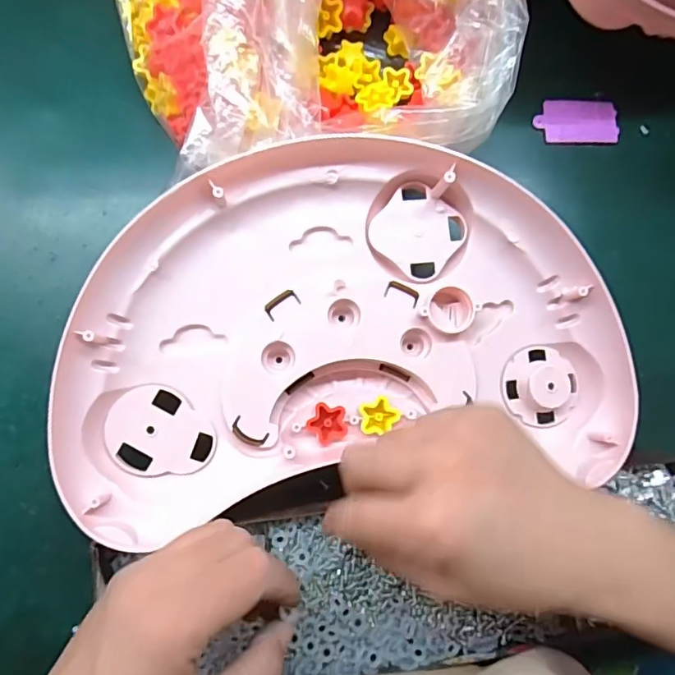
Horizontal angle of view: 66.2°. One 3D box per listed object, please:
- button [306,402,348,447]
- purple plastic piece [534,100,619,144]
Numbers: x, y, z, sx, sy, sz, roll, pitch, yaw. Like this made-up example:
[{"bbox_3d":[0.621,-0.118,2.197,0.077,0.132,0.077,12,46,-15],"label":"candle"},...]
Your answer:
[{"bbox_3d":[-0.006,0.055,0.339,0.026,0.004,0.025,-42,90,-8],"label":"button"},{"bbox_3d":[0.190,-0.170,0.409,0.064,0.008,0.033,-1,83,-7],"label":"purple plastic piece"}]

